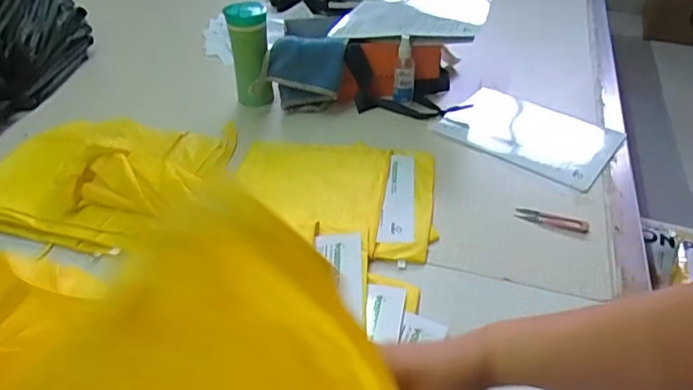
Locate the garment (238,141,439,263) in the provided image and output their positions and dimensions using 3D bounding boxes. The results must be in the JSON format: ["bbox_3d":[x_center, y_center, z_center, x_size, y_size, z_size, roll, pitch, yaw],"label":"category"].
[{"bbox_3d":[-0.012,-0.013,0.801,0.286,0.035,0.244,9,41,-1],"label":"garment"}]

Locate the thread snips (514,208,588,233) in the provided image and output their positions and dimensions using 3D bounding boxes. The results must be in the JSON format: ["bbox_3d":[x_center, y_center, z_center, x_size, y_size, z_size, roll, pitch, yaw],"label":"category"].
[{"bbox_3d":[0.306,0.037,0.782,0.103,0.005,0.025,13,42,16],"label":"thread snips"}]

